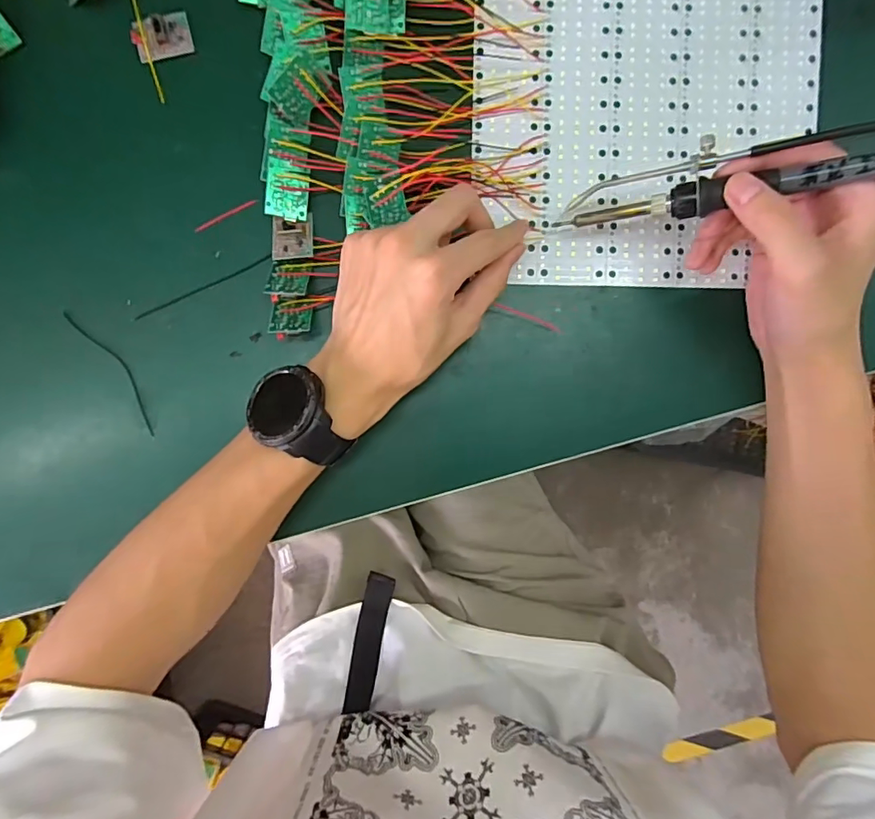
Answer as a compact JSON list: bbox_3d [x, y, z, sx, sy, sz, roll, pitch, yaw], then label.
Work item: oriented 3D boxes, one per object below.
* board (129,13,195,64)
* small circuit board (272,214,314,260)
[{"bbox_3d":[-0.179,-0.242,0.323,0.037,0.008,0.024,-19,91,-1],"label":"board"},{"bbox_3d":[-0.094,-0.111,0.323,0.026,0.009,0.028,-7,91,-1],"label":"small circuit board"}]

